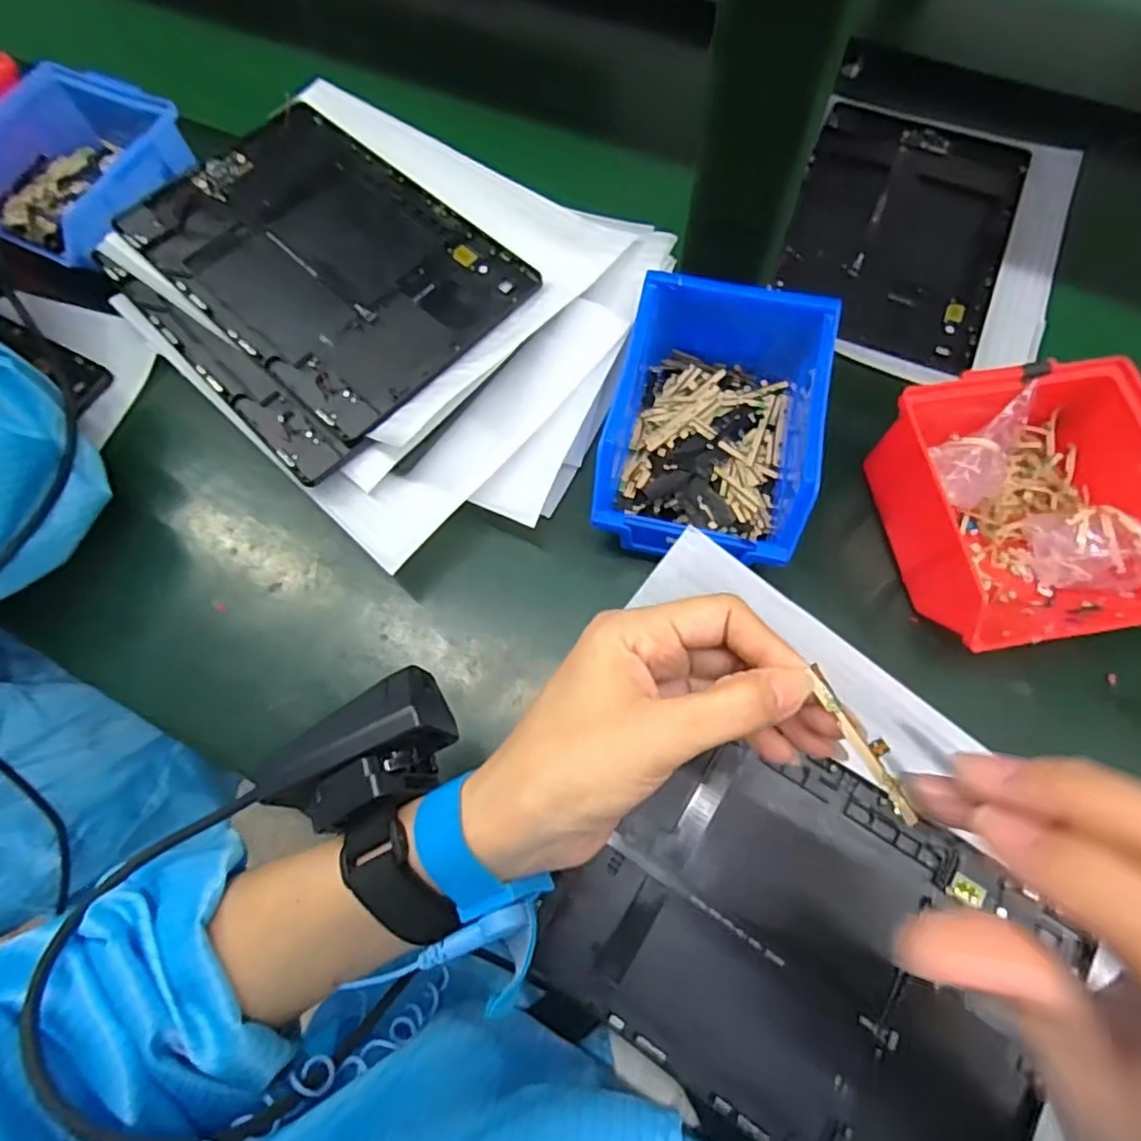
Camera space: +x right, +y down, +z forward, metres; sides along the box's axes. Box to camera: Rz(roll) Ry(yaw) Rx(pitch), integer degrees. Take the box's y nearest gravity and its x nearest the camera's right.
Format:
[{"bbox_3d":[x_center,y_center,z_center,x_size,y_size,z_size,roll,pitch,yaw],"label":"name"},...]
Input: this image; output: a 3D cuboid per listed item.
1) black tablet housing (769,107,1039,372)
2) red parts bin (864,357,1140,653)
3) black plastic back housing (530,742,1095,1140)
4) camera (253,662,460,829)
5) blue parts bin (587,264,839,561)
[{"bbox_3d":[0.239,-0.253,0.463,0.149,0.006,0.238,22,70,10],"label":"black tablet housing"},{"bbox_3d":[0.236,-0.029,0.330,0.117,0.072,0.132,-9,68,-3],"label":"red parts bin"},{"bbox_3d":[0.107,0.172,0.287,0.202,0.014,0.156,32,72,13],"label":"black plastic back housing"},{"bbox_3d":[-0.079,0.070,0.236,0.071,0.028,0.042,-27,70,-10],"label":"camera"},{"bbox_3d":[0.077,-0.078,0.351,0.103,0.073,0.140,13,68,6],"label":"blue parts bin"}]

